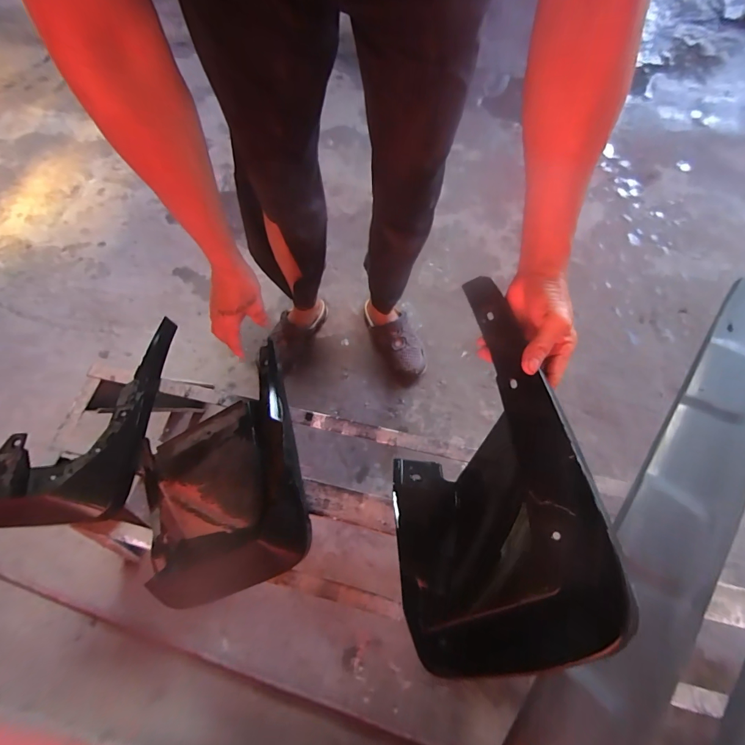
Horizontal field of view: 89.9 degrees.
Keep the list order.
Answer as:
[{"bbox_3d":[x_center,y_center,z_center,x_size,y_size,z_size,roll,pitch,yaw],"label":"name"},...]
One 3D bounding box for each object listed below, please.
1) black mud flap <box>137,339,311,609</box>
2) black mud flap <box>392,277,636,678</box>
[{"bbox_3d":[-0.240,0.141,0.568,0.237,0.073,0.353,-13,69,-4],"label":"black mud flap"},{"bbox_3d":[0.105,0.099,0.440,0.189,0.195,0.389,-11,68,-2],"label":"black mud flap"}]

